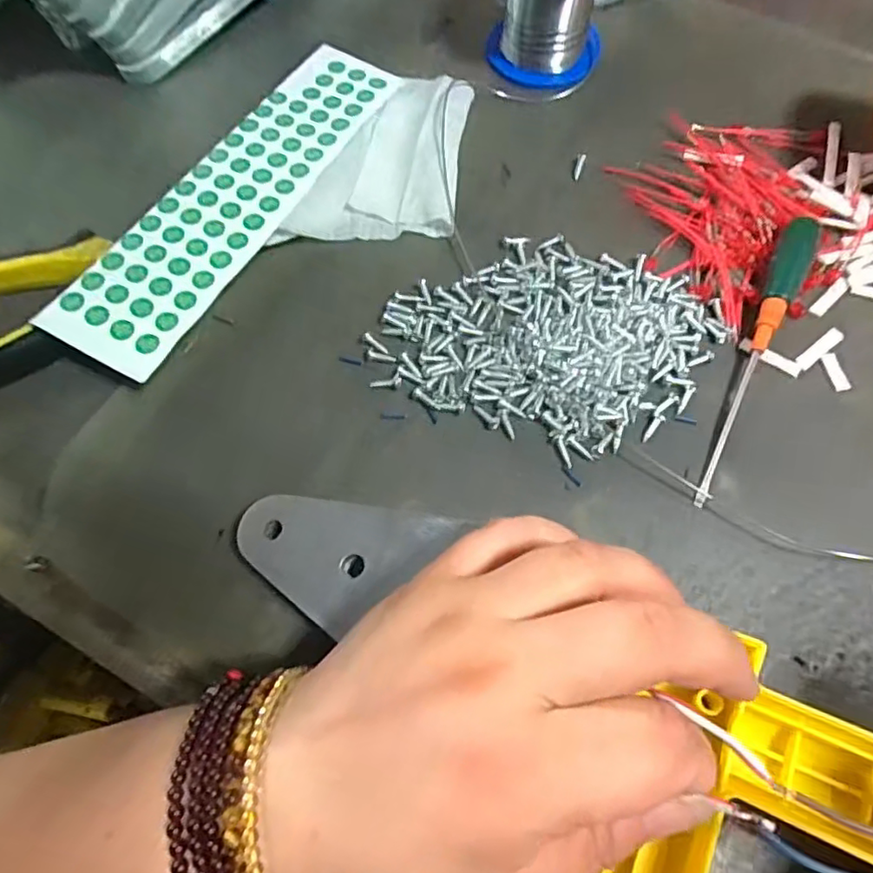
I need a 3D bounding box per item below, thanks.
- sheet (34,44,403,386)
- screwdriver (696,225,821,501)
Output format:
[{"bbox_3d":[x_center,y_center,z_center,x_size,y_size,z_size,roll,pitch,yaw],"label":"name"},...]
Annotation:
[{"bbox_3d":[-0.096,-0.123,0.297,0.056,0.006,0.221,28,67,7],"label":"sheet"},{"bbox_3d":[0.140,-0.038,0.261,0.016,0.013,0.150,25,71,12],"label":"screwdriver"}]

